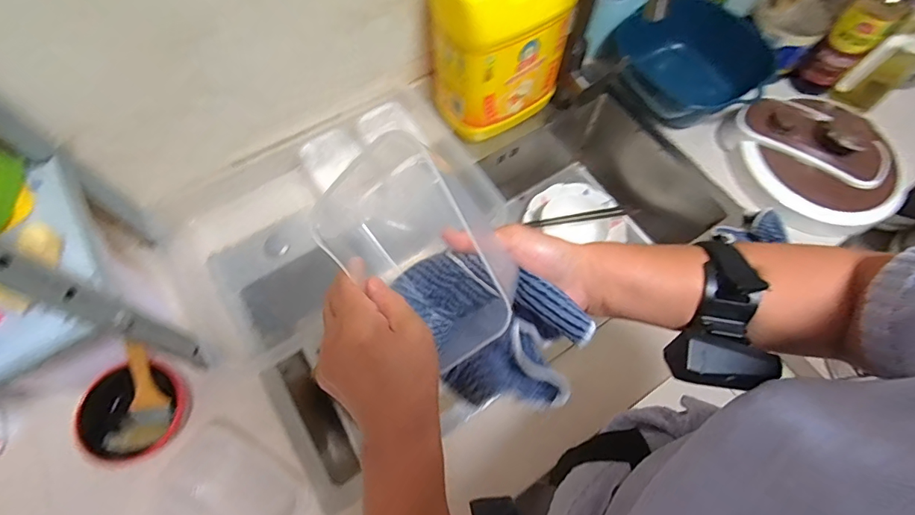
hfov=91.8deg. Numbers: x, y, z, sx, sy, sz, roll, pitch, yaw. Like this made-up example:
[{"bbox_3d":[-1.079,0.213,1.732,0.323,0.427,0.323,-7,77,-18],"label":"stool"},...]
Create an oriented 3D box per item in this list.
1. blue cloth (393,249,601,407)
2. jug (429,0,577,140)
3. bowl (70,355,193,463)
[{"bbox_3d":[0.018,0.051,0.328,0.143,0.048,0.091,33,70,13],"label":"blue cloth"},{"bbox_3d":[0.070,-0.329,0.652,0.191,0.282,0.116,-27,69,-12],"label":"jug"},{"bbox_3d":[-0.381,0.182,0.530,0.099,0.066,0.112,34,70,14],"label":"bowl"}]

